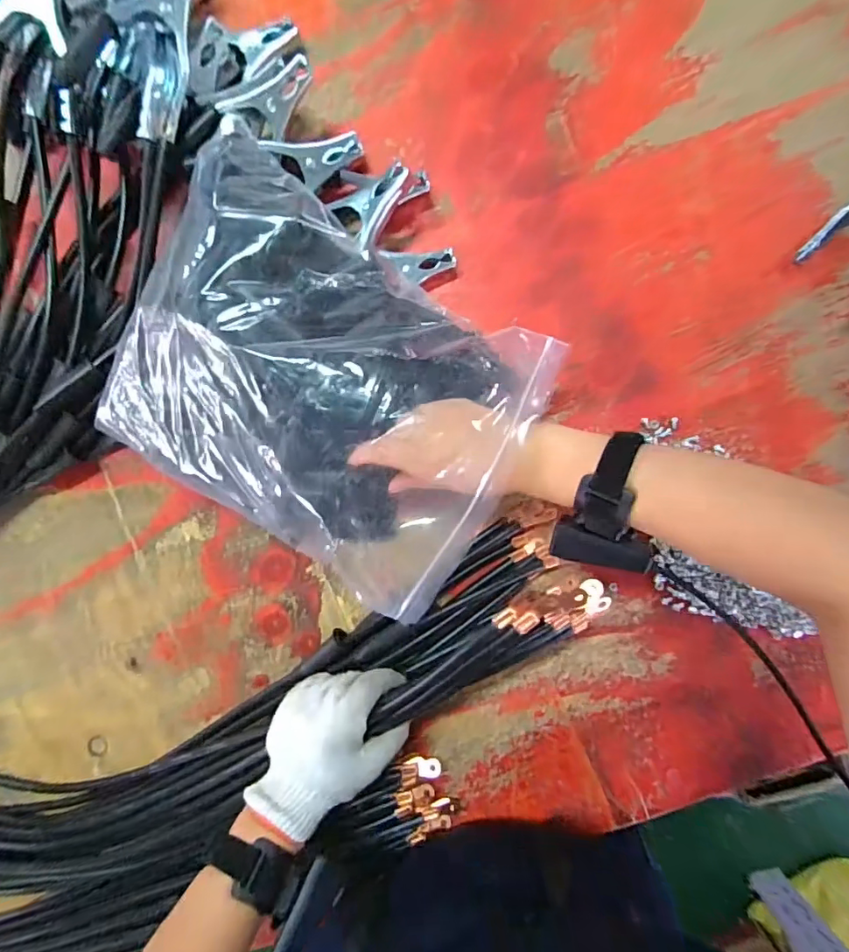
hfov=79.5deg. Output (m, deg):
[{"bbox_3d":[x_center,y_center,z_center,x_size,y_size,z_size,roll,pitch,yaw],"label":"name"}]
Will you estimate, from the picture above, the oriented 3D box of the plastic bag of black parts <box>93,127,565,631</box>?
[{"bbox_3d":[-0.083,-0.069,0.391,0.302,0.080,0.252,32,92,-1],"label":"plastic bag of black parts"}]

